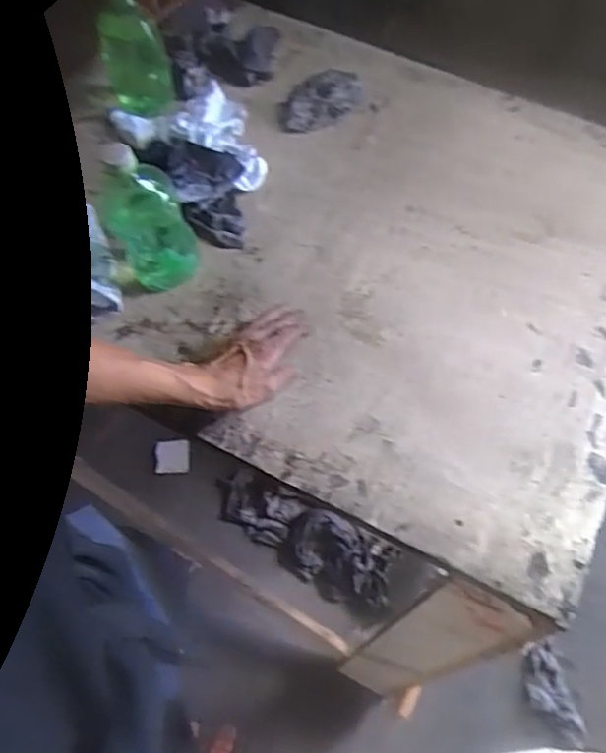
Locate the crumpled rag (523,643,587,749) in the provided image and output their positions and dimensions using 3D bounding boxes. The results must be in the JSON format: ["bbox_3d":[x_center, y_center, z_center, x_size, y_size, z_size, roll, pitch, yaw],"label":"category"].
[{"bbox_3d":[0.516,0.668,1.332,0.096,0.034,0.188,-10,60,-7],"label":"crumpled rag"}]

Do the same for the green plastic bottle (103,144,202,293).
[{"bbox_3d":[-0.179,-0.178,0.755,0.088,0.168,0.071,-12,60,-9],"label":"green plastic bottle"}]

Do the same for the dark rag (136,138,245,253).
[{"bbox_3d":[-0.141,-0.273,0.882,0.112,0.057,0.220,-26,63,-16],"label":"dark rag"}]

